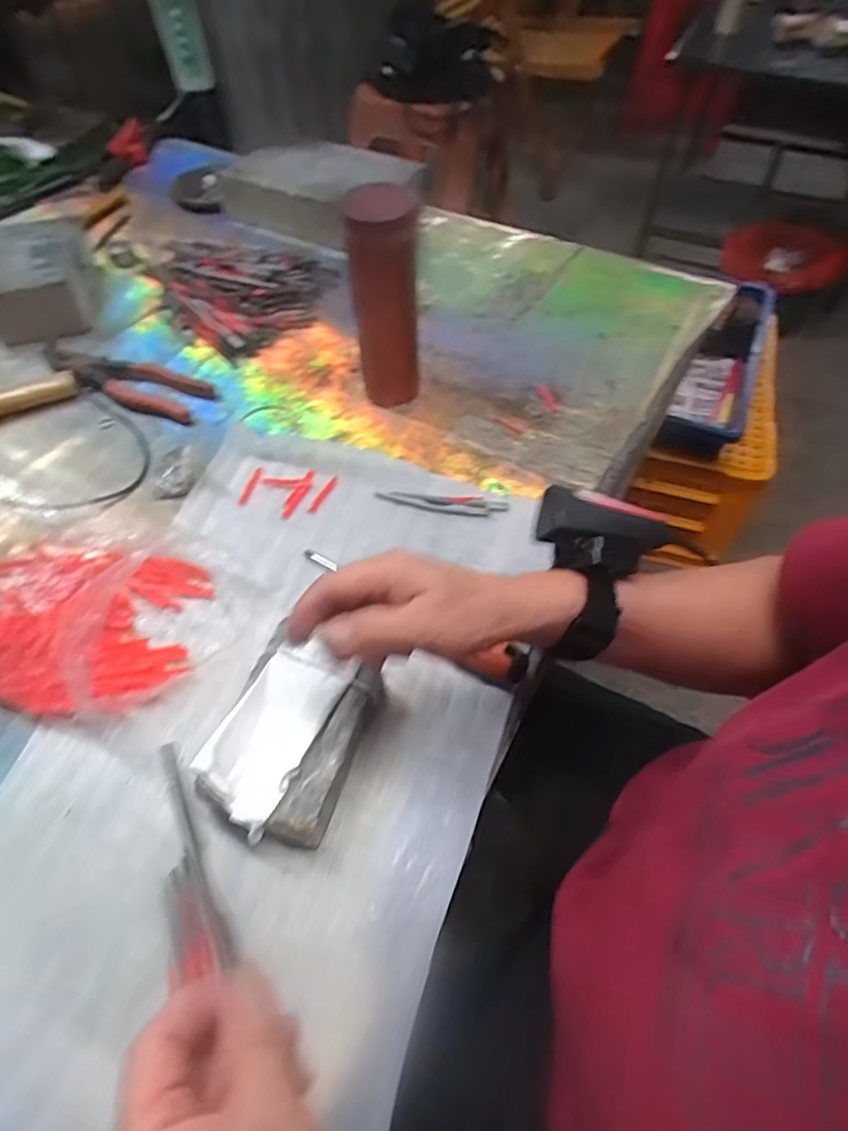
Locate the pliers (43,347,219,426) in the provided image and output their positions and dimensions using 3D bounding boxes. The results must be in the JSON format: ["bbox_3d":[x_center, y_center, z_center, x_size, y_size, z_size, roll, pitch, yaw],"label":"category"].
[{"bbox_3d":[-0.317,-0.195,0.630,0.203,0.013,0.058,19,58,14],"label":"pliers"}]

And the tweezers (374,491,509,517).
[{"bbox_3d":[0.014,-0.054,0.530,0.115,0.005,0.022,7,56,6],"label":"tweezers"}]

